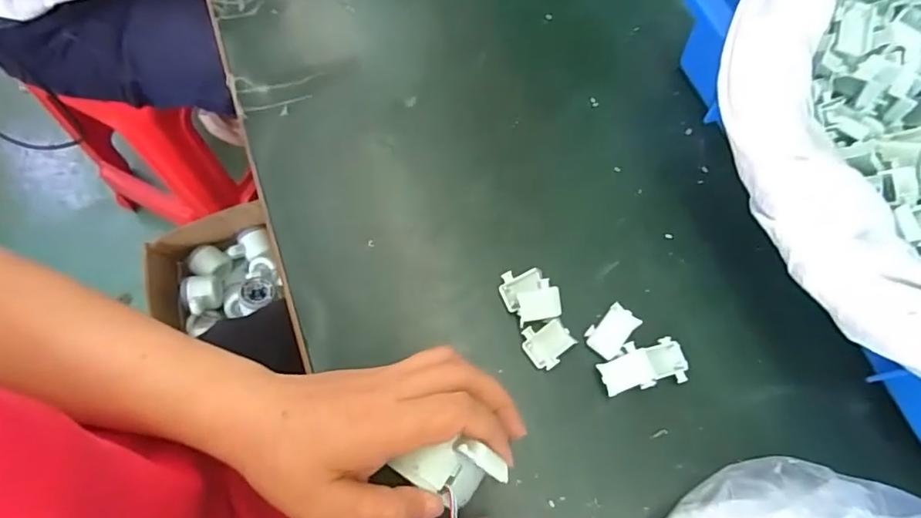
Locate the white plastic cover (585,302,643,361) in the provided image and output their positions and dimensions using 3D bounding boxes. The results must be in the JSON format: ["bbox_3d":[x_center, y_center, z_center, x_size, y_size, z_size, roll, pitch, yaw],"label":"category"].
[{"bbox_3d":[0.100,0.048,0.355,0.024,0.011,0.033,41,75,15],"label":"white plastic cover"}]

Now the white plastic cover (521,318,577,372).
[{"bbox_3d":[0.057,0.055,0.354,0.032,0.008,0.029,-33,72,-11],"label":"white plastic cover"}]

